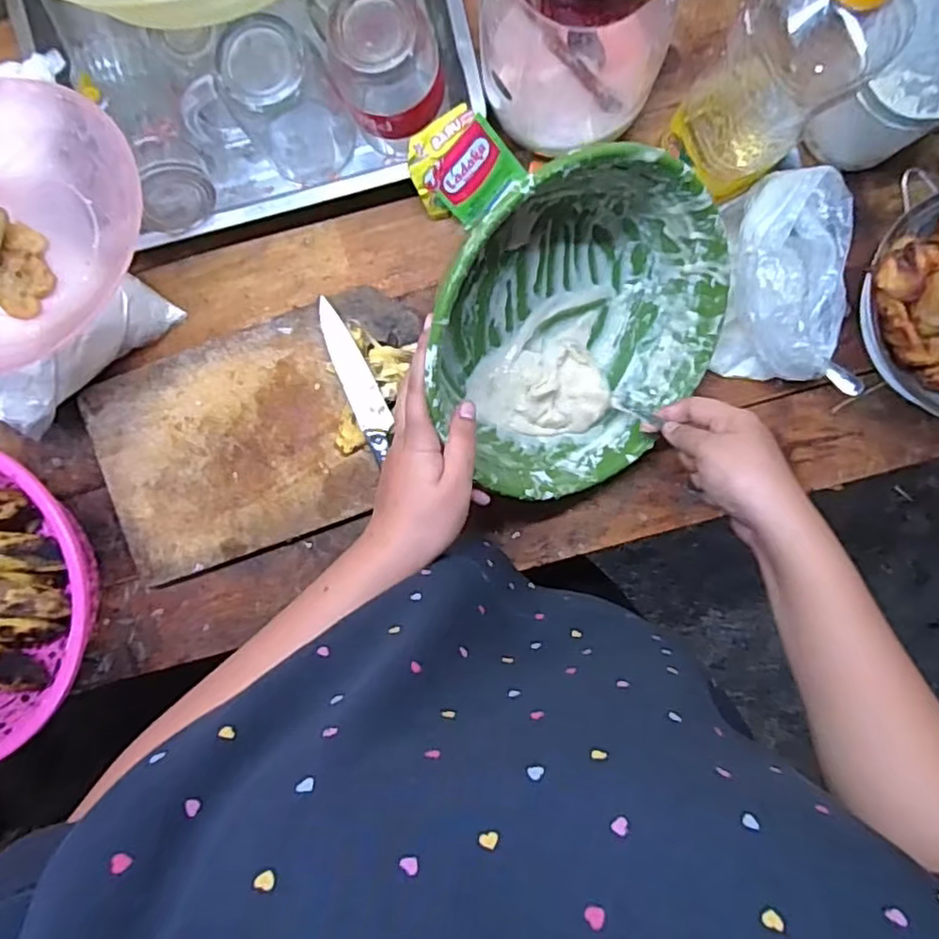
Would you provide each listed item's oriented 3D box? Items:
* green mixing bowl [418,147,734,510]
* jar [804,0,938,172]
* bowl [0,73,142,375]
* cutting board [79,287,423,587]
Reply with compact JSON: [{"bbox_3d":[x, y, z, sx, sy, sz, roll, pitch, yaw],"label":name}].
[{"bbox_3d":[0.069,-0.104,0.494,0.236,0.100,0.259,-17,127,-24],"label":"green mixing bowl"},{"bbox_3d":[0.310,-0.274,0.480,0.072,0.104,0.077,0,93,2],"label":"jar"},{"bbox_3d":[-0.351,-0.187,0.485,0.209,0.044,0.195,0,93,2],"label":"bowl"},{"bbox_3d":[-0.168,-0.027,0.559,0.277,0.014,0.175,-20,93,3],"label":"cutting board"}]

